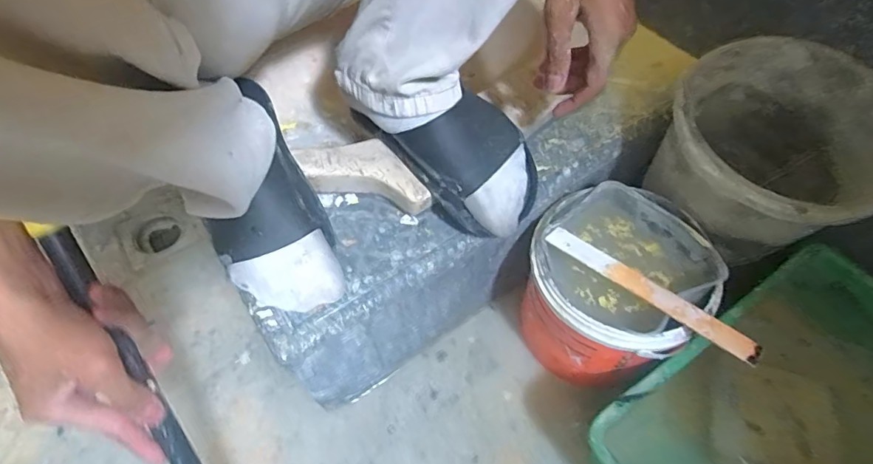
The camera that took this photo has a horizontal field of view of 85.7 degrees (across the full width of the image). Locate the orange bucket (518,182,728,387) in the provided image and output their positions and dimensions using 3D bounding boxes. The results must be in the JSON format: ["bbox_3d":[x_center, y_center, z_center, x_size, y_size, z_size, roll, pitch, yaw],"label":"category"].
[{"bbox_3d":[0.192,0.076,0.554,0.166,0.192,0.174,-2,55,2],"label":"orange bucket"}]

